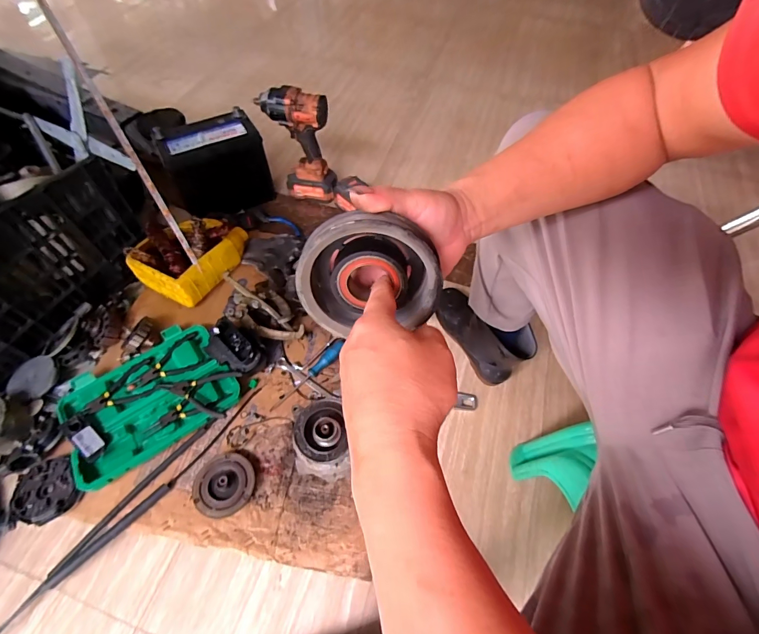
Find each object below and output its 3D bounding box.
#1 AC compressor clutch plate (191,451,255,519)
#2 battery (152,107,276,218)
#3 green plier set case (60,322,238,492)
[{"bbox_3d":[-0.270,0.290,0.637,0.098,0.031,0.104,1,58,-2],"label":"AC compressor clutch plate"},{"bbox_3d":[-0.421,-0.388,0.973,0.239,0.211,0.124,-24,62,-16],"label":"battery"},{"bbox_3d":[-0.443,0.153,0.707,0.288,0.038,0.219,-31,64,-19],"label":"green plier set case"}]

